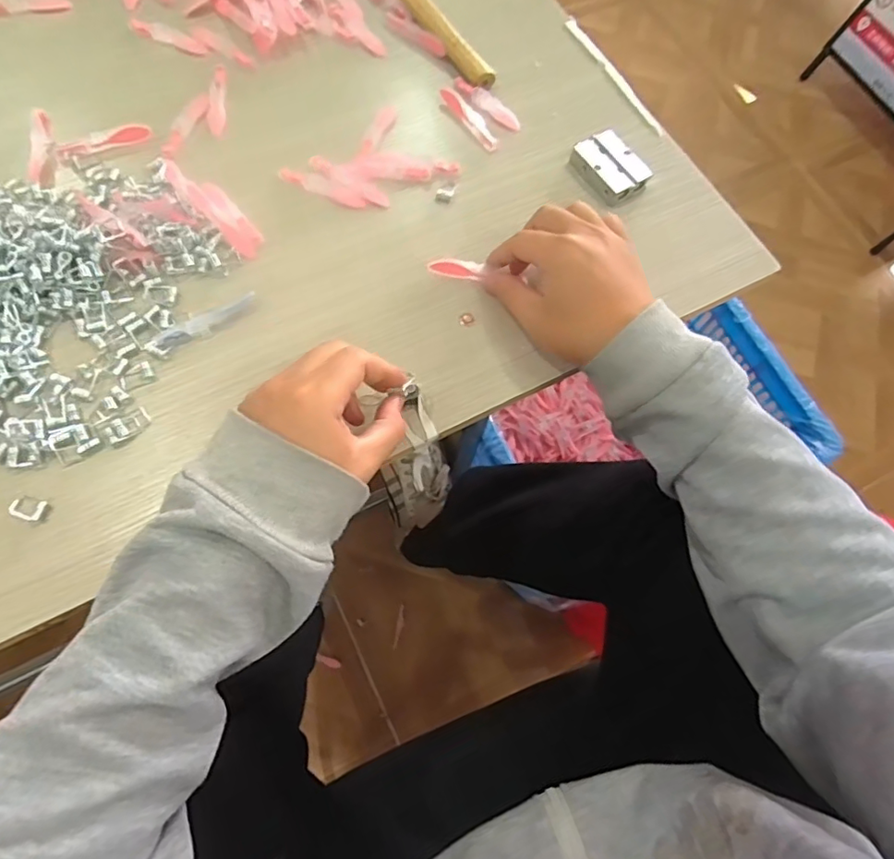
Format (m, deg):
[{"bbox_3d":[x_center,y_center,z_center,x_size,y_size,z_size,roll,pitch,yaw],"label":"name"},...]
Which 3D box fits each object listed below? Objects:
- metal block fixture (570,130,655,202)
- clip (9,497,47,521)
[{"bbox_3d":[0.142,-0.232,0.481,0.046,0.018,0.064,-28,72,-12],"label":"metal block fixture"},{"bbox_3d":[-0.279,0.052,0.364,0.022,0.004,0.015,16,69,4],"label":"clip"}]

